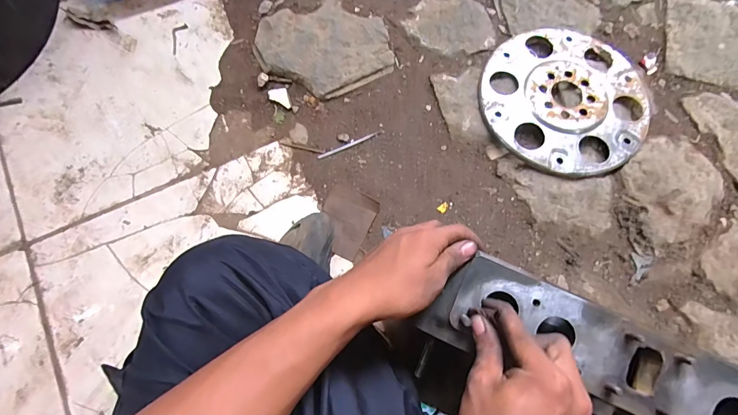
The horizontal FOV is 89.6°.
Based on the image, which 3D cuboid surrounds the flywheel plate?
[{"bbox_3d":[0.314,-0.176,0.599,0.259,0.018,0.256,0,74,-1],"label":"flywheel plate"}]

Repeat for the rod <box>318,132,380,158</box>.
[{"bbox_3d":[-0.031,-0.100,0.594,0.106,0.005,0.006,-25,76,-9],"label":"rod"}]

